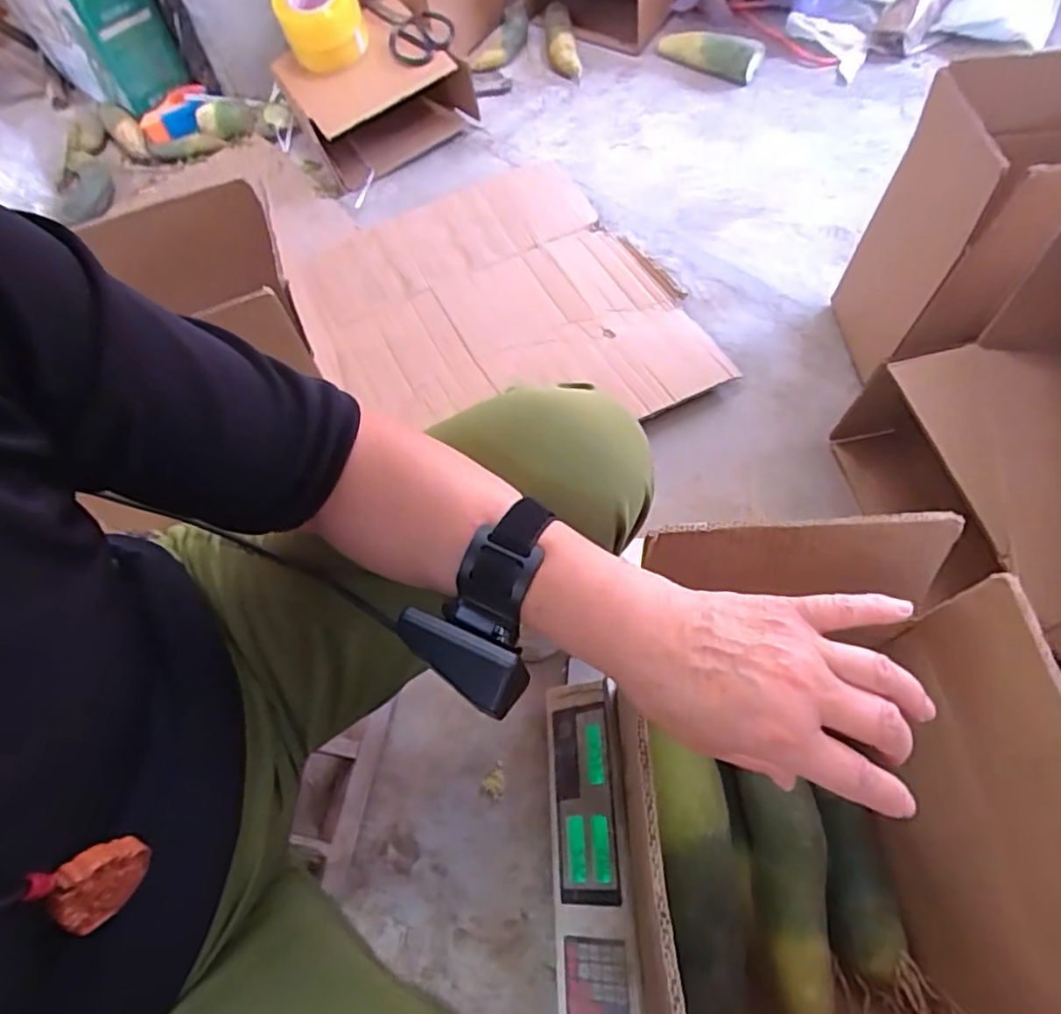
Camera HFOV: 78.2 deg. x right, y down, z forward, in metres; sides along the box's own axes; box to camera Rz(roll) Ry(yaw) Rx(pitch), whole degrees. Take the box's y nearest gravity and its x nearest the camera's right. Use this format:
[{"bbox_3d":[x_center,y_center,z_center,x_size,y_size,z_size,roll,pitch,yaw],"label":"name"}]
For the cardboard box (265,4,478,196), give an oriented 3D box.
[{"bbox_3d":[-0.285,-0.756,1.210,0.293,0.140,0.215,-34,65,-14],"label":"cardboard box"}]

